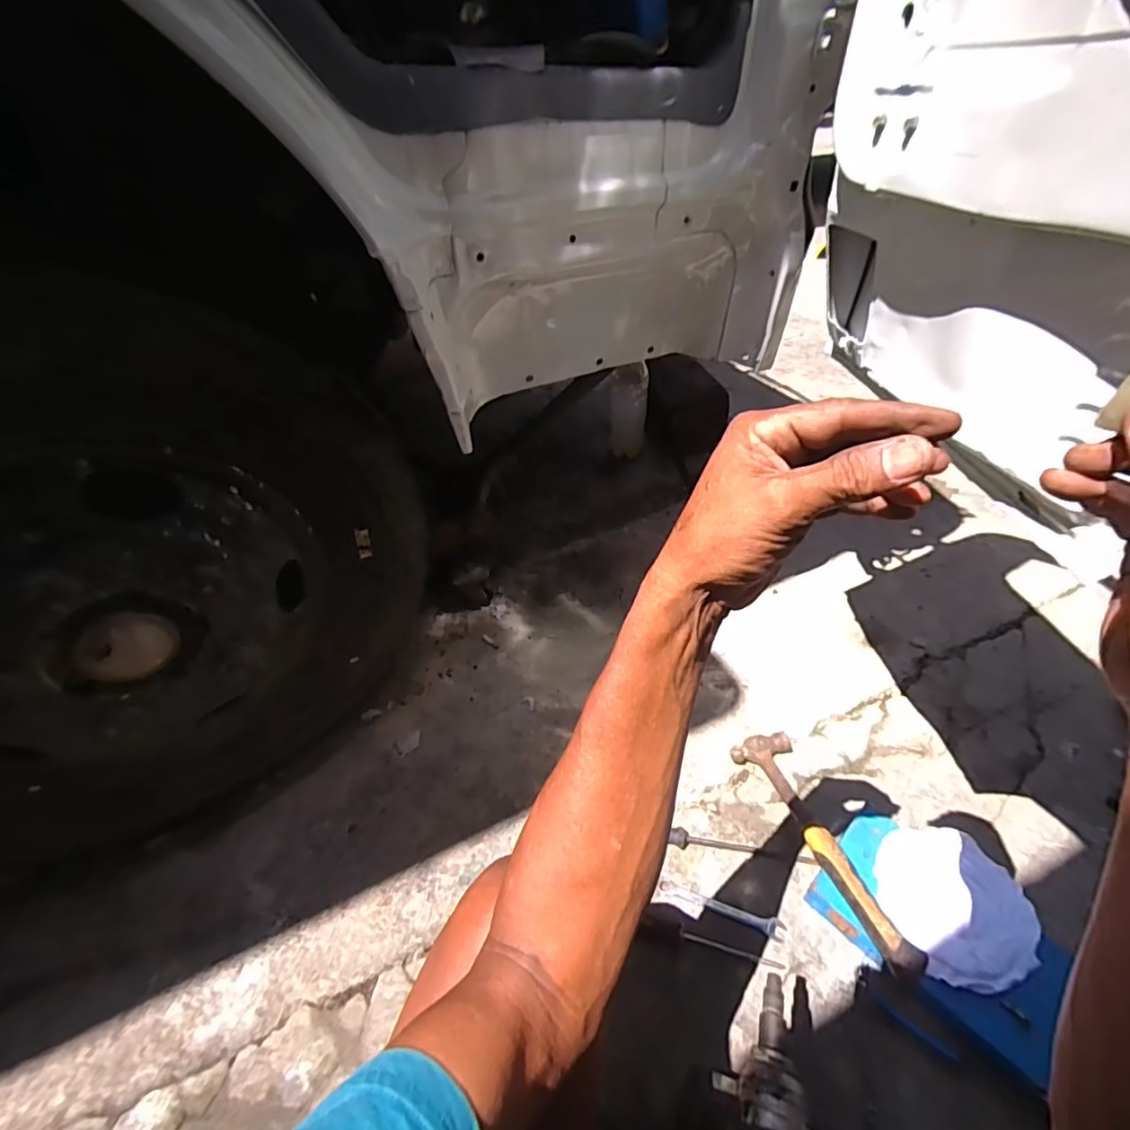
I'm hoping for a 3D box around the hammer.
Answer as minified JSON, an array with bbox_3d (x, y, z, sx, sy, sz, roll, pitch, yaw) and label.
[{"bbox_3d":[0.329,0.350,0.712,0.082,0.029,0.333,-11,27,-6],"label":"hammer"}]

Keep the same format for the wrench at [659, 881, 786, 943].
[{"bbox_3d":[0.201,0.438,0.705,0.156,0.011,0.024,15,46,17],"label":"wrench"}]

